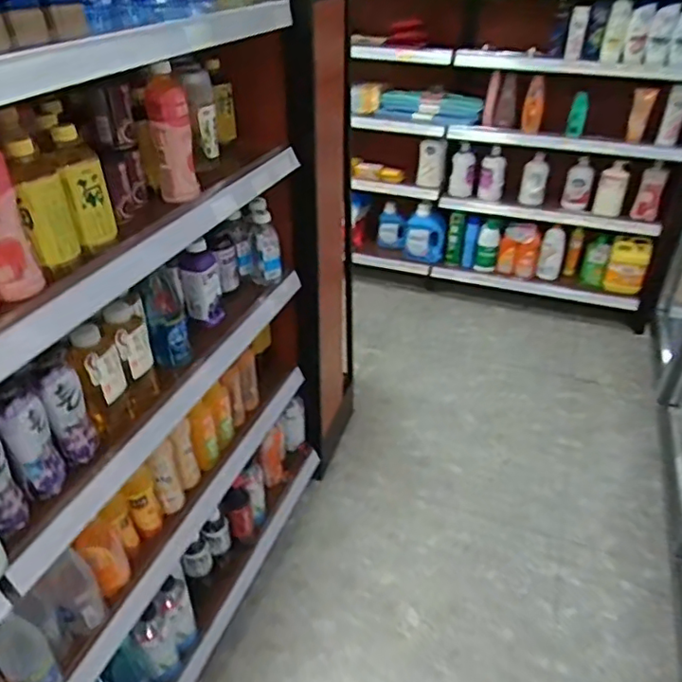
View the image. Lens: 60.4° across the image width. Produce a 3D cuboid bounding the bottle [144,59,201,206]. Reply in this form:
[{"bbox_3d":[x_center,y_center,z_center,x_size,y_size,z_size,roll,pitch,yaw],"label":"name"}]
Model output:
[{"bbox_3d":[-0.275,-0.332,0.948,0.062,0.197,0.062,-17,40,-20],"label":"bottle"}]

